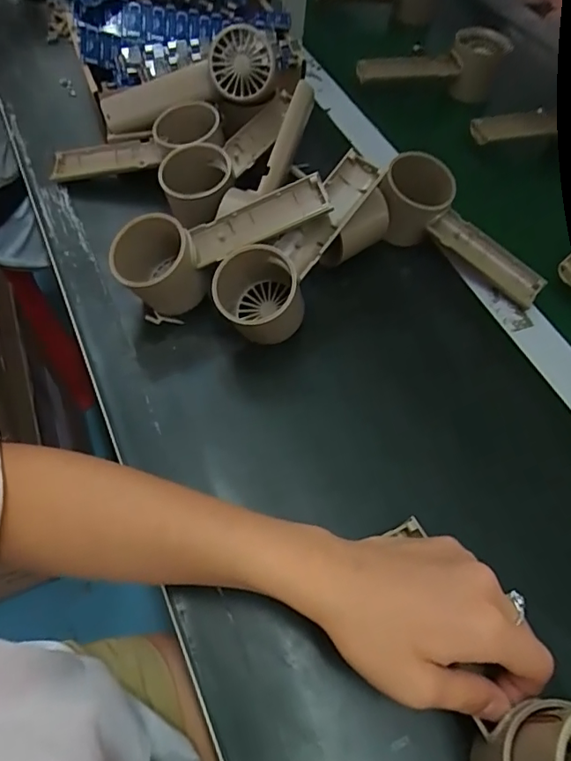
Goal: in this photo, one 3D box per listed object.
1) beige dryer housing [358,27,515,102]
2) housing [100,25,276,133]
[{"bbox_3d":[0.162,-0.351,0.579,0.158,0.063,0.052,1,59,-2],"label":"beige dryer housing"},{"bbox_3d":[-0.086,-0.252,0.456,0.159,0.053,0.046,-11,58,14],"label":"housing"}]

